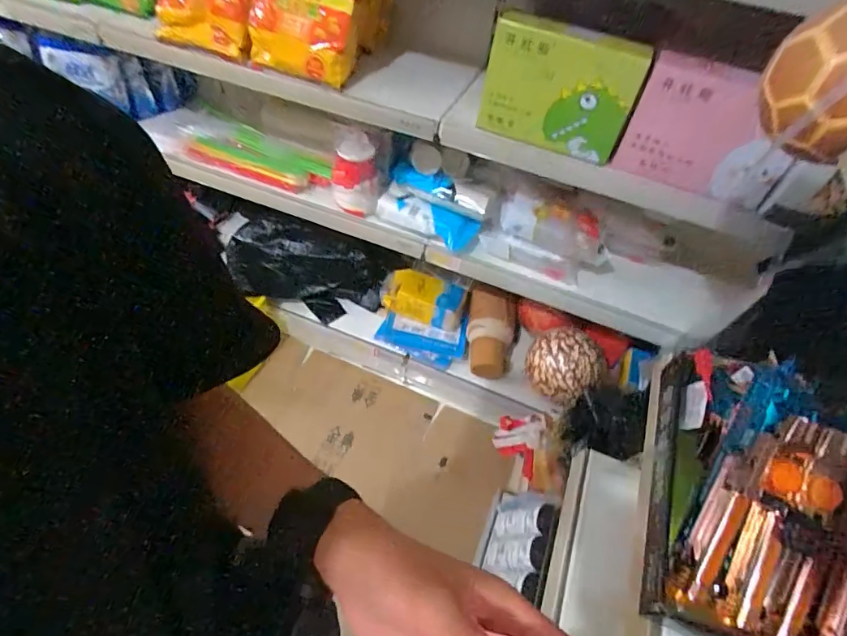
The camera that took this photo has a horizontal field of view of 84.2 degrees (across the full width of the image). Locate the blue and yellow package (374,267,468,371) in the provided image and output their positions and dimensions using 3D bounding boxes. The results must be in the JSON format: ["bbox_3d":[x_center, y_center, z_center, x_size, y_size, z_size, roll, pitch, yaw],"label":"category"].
[{"bbox_3d":[-0.004,-0.005,1.506,0.273,0.154,0.246,8,52,0],"label":"blue and yellow package"}]

